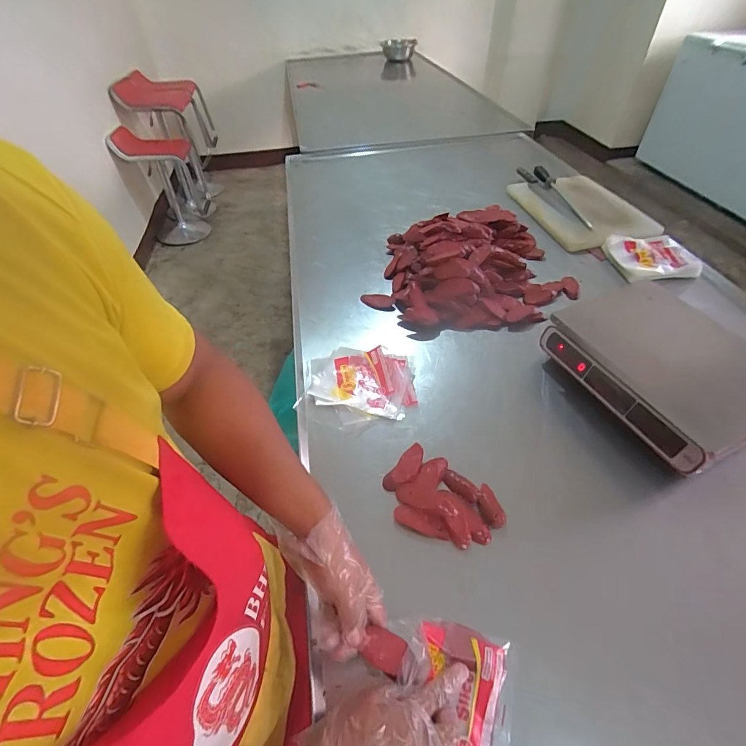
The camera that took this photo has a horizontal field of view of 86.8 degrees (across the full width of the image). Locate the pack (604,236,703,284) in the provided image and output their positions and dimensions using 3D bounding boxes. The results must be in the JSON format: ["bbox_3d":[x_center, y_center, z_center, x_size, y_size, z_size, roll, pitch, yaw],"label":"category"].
[{"bbox_3d":[0.740,-0.312,1.045,0.198,0.051,0.181,-11,48,-7],"label":"pack"}]

